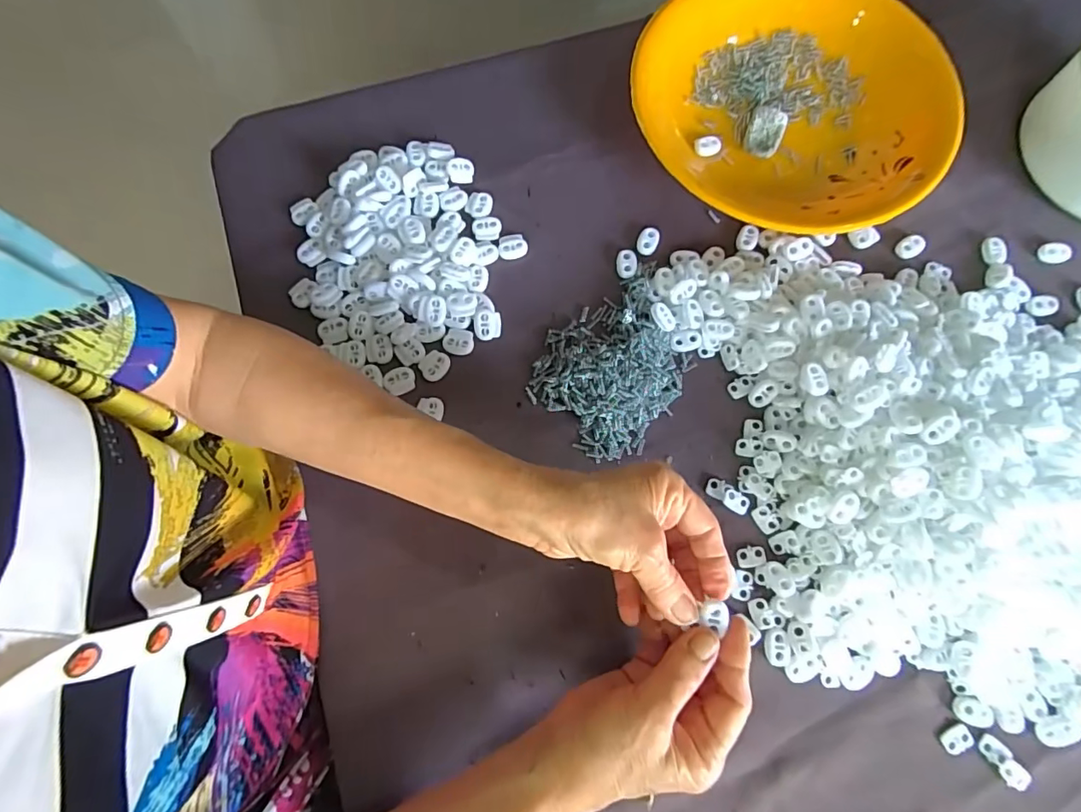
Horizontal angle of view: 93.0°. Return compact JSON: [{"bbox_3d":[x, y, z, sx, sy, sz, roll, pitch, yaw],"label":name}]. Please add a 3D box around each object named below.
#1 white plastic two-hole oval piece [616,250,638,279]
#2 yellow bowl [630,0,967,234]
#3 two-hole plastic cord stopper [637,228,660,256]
[{"bbox_3d":[0.065,-0.107,0.388,0.016,0.004,0.022,2,76,0],"label":"white plastic two-hole oval piece"},{"bbox_3d":[0.203,-0.242,0.406,0.241,0.038,0.229,0,76,-1],"label":"yellow bowl"},{"bbox_3d":[0.083,-0.126,0.391,0.015,0.004,0.021,24,77,5],"label":"two-hole plastic cord stopper"}]

